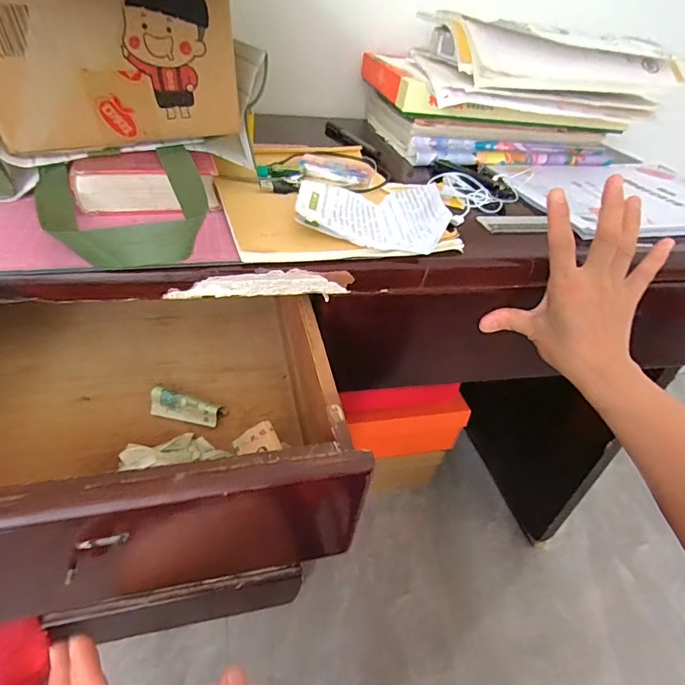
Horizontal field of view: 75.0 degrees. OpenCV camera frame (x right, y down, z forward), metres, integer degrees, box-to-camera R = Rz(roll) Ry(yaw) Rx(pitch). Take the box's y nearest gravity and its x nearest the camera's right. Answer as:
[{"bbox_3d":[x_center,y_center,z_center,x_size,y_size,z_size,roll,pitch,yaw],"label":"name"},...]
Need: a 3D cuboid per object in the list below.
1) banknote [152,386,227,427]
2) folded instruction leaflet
[{"bbox_3d":[-0.144,0.059,0.411,0.068,0.017,0.021,8,38,1],"label":"banknote"},{"bbox_3d":[0.022,-0.121,0.384,0.117,0.033,0.095,4,39,-4],"label":"folded instruction leaflet"}]

